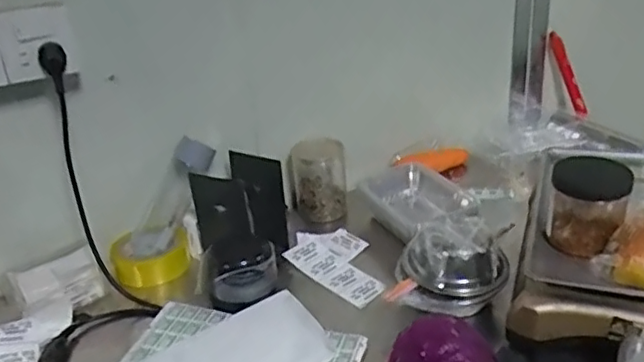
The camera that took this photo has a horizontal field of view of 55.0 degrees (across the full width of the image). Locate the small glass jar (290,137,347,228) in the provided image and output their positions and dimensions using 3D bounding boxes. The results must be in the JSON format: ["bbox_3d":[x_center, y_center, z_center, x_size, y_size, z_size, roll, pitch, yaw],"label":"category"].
[{"bbox_3d":[-0.004,0.000,1.015,0.090,0.112,0.074,-6,26,-3],"label":"small glass jar"}]

